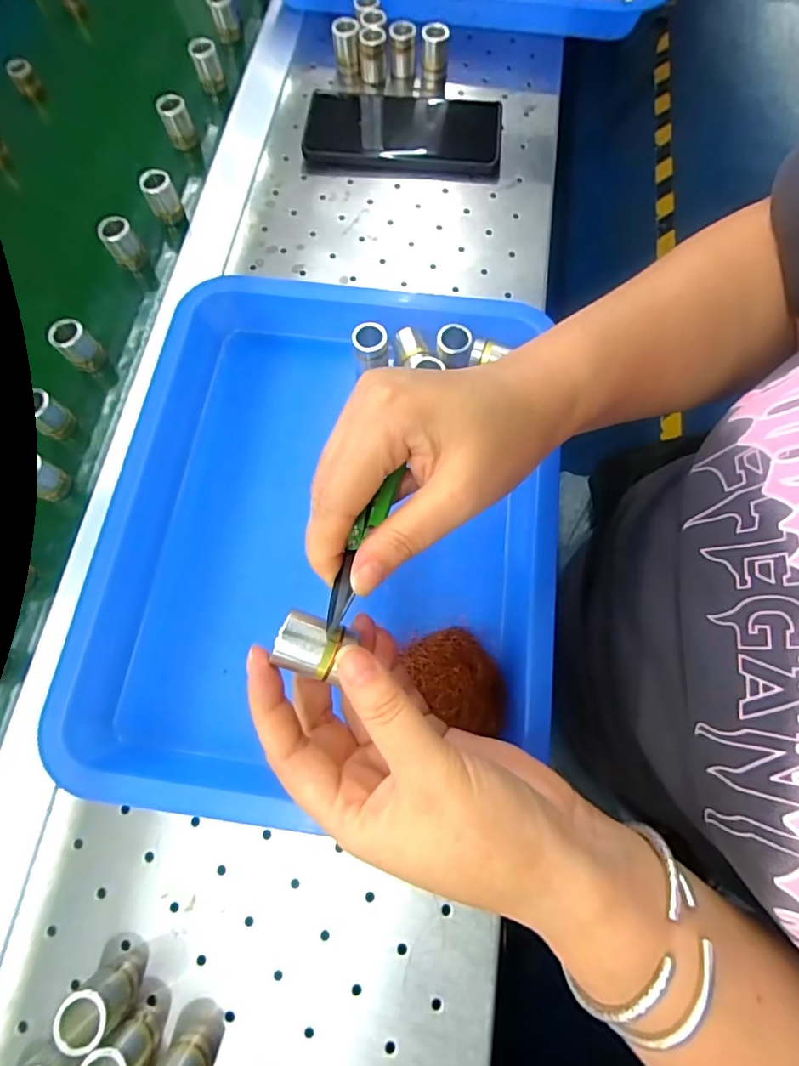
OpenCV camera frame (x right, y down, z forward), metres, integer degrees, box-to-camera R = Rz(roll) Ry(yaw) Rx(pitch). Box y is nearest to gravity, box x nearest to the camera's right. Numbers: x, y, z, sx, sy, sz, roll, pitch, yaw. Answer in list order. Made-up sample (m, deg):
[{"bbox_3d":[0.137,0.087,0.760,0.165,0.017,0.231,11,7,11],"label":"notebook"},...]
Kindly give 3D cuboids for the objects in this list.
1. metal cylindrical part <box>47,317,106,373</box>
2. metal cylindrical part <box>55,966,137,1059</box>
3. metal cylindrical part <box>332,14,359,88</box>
[{"bbox_3d":[-0.231,-0.134,0.364,0.019,0.034,0.024,43,78,13],"label":"metal cylindrical part"},{"bbox_3d":[-0.139,0.220,0.236,0.024,0.033,0.020,43,78,13],"label":"metal cylindrical part"},{"bbox_3d":[-0.047,-0.430,0.451,0.022,0.035,0.020,-4,72,0],"label":"metal cylindrical part"}]

